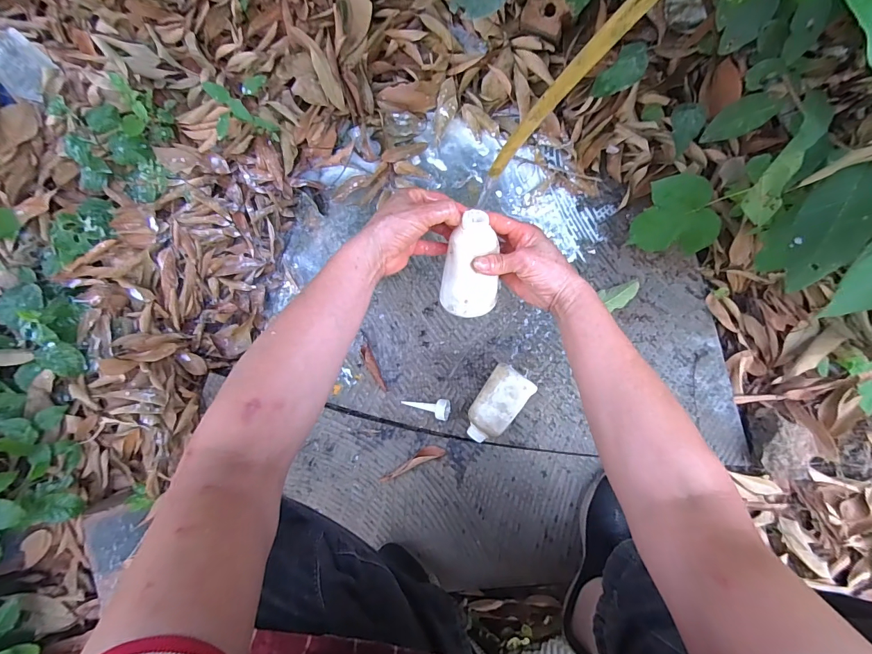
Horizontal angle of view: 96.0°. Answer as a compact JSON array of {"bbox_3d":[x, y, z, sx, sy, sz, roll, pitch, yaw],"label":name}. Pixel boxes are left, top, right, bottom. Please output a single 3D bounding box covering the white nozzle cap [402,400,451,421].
[{"bbox_3d":[-0.016,0.121,0.588,0.072,0.031,0.031,2,88,20],"label":"white nozzle cap"}]

